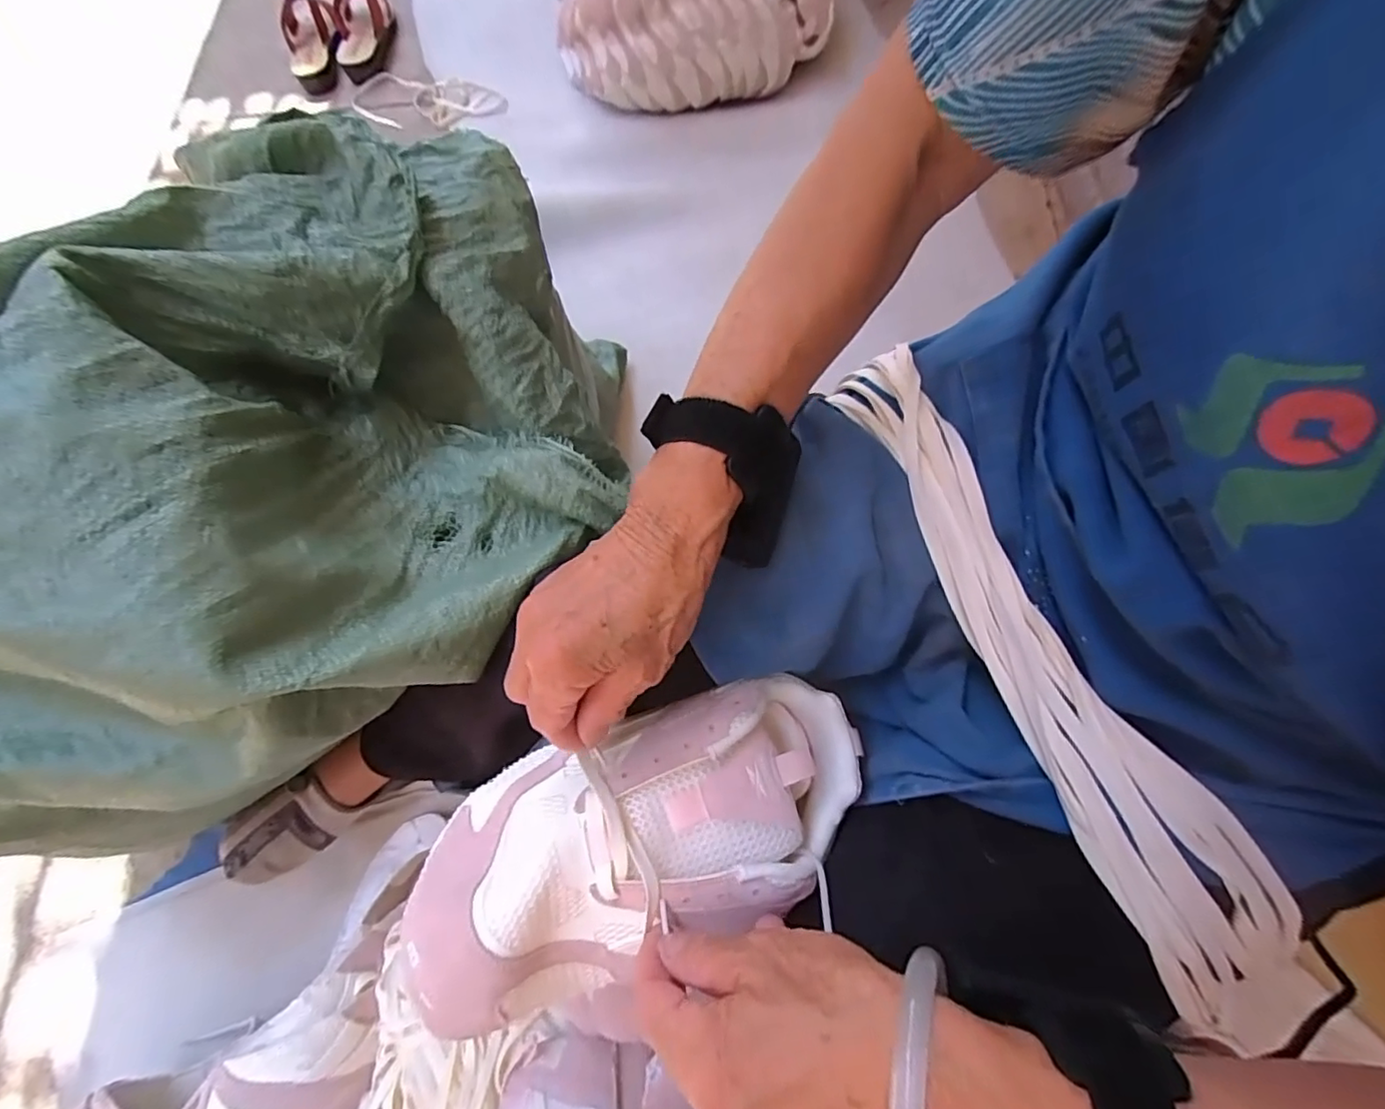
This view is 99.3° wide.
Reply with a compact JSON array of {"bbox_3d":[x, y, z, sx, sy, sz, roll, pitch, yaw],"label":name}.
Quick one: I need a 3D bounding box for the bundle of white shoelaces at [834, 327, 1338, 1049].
[{"bbox_3d":[0.183,0.056,0.299,0.067,0.030,0.342,-23,72,-9],"label":"bundle of white shoelaces"}]

